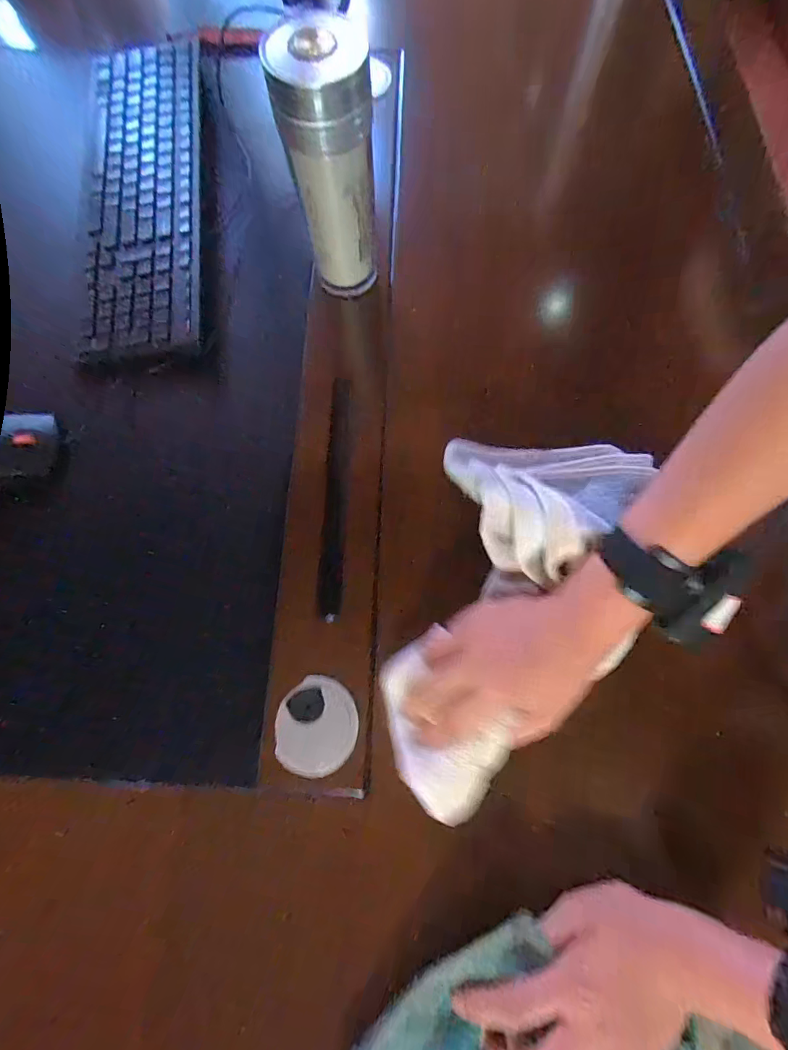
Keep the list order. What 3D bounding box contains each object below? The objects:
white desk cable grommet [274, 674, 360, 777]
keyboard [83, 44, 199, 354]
[{"bbox_3d":[-0.058,0.152,0.359,0.061,0.009,0.068,-2,74,0],"label":"white desk cable grommet"},{"bbox_3d":[-0.257,-0.355,0.484,0.114,0.015,0.396,-7,74,-1],"label":"keyboard"}]

